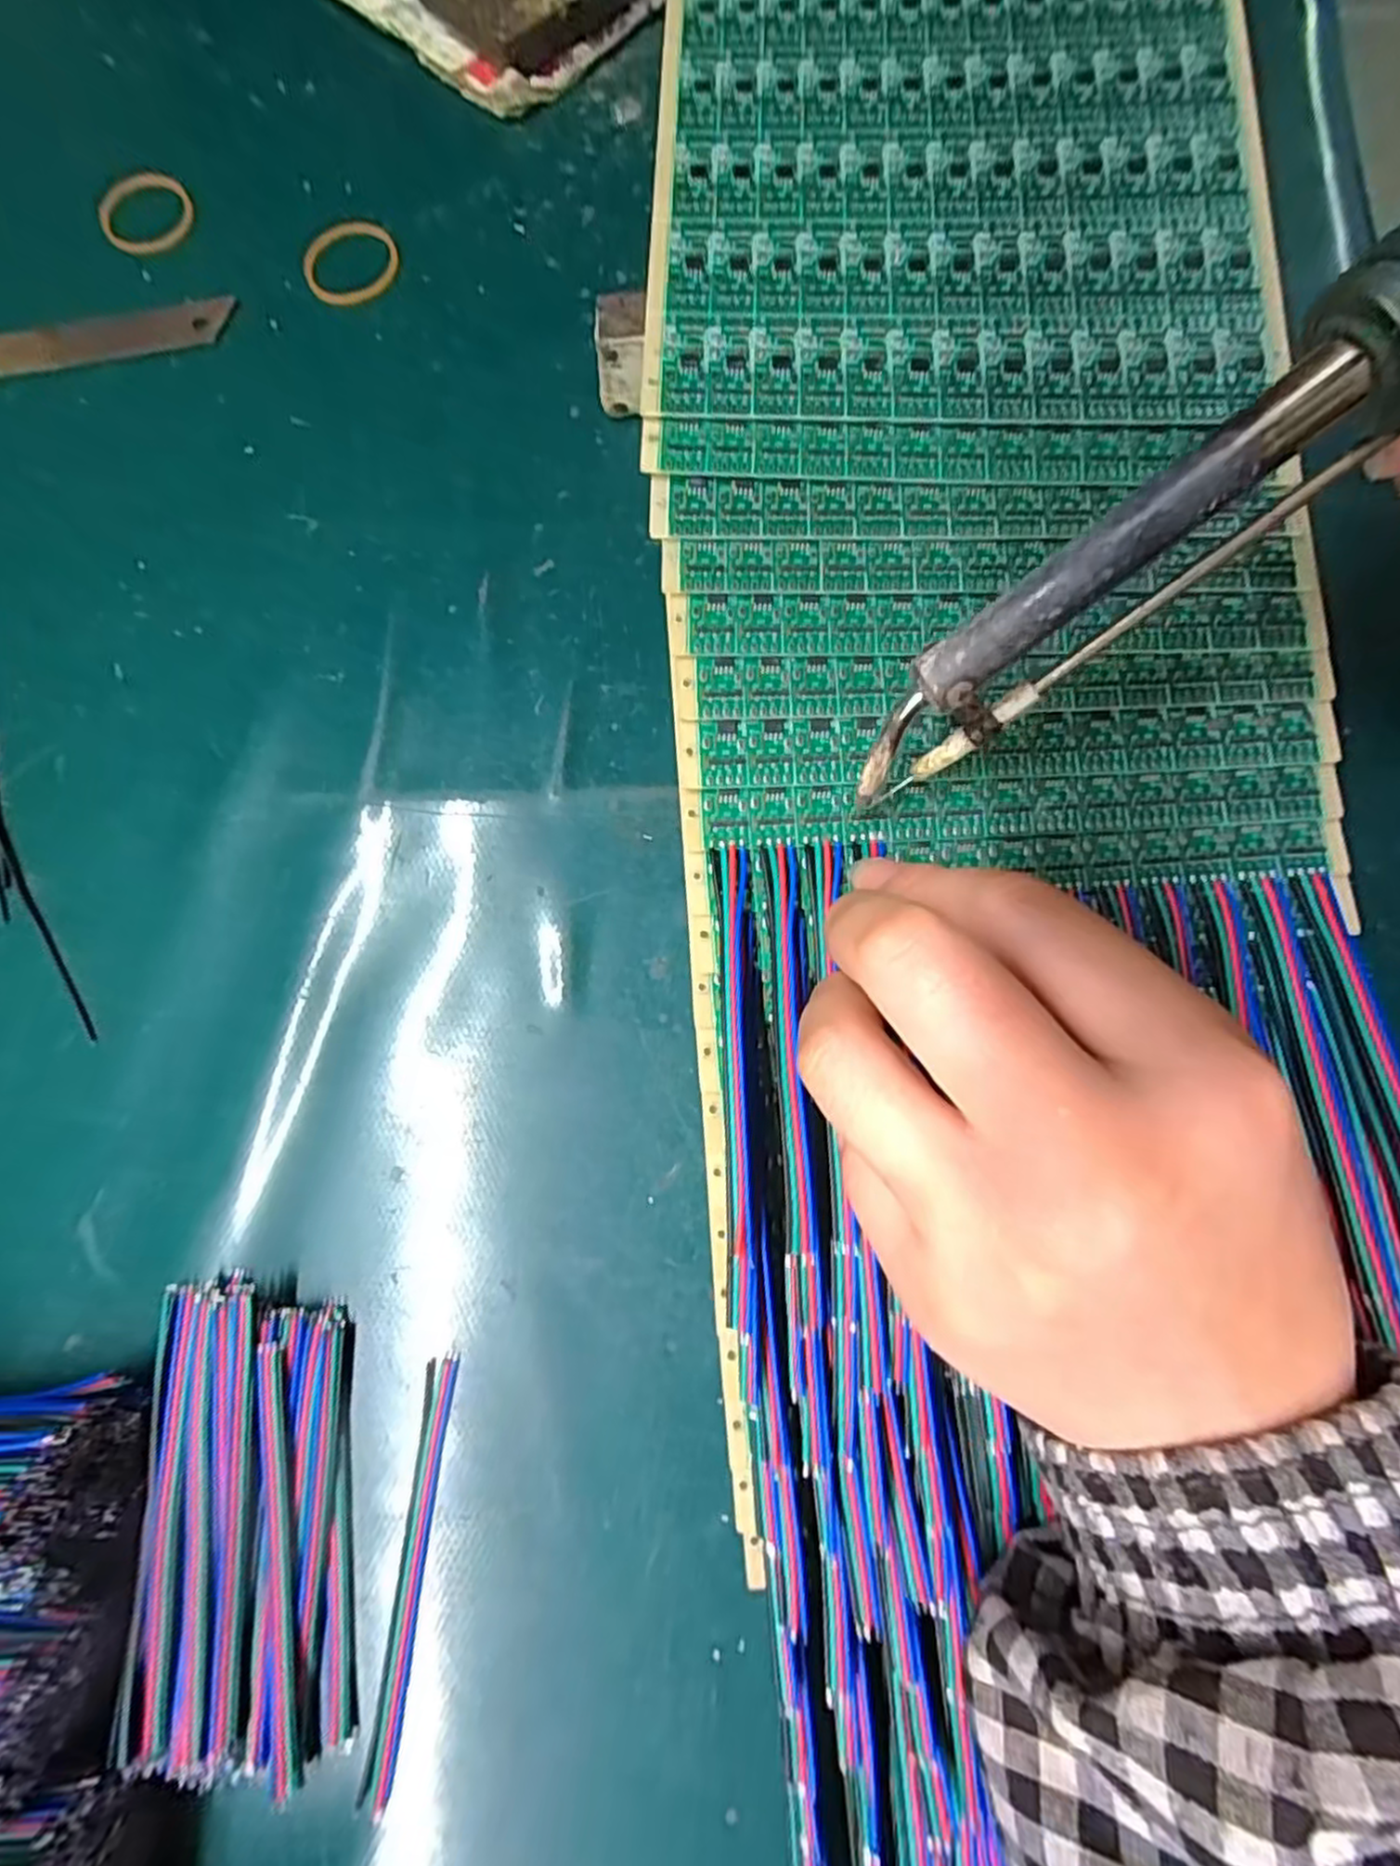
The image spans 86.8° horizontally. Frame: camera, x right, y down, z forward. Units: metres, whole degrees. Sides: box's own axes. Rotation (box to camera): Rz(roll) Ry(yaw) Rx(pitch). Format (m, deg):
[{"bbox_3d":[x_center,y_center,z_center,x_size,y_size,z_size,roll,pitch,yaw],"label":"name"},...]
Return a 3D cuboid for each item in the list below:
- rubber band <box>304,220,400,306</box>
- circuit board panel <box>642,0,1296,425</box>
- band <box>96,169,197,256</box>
[{"bbox_3d":[-0.124,-0.239,0.262,0.033,0.004,0.034,-10,79,-1],"label":"rubber band"},{"bbox_3d":[0.072,-0.225,0.208,0.165,0.004,0.190,2,78,2],"label":"circuit board panel"},{"bbox_3d":[-0.197,-0.258,0.265,0.032,0.005,0.031,0,79,1],"label":"band"}]

